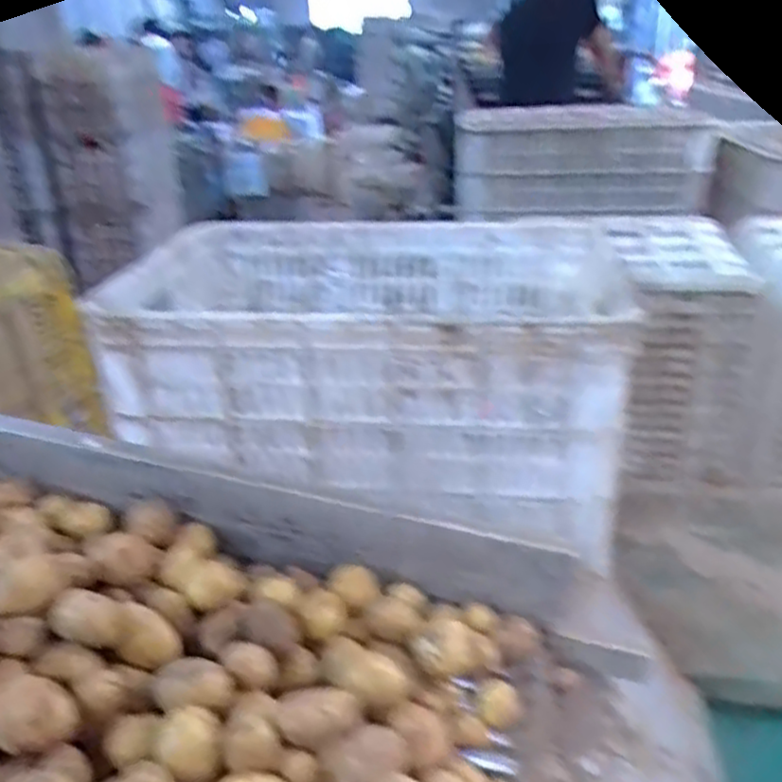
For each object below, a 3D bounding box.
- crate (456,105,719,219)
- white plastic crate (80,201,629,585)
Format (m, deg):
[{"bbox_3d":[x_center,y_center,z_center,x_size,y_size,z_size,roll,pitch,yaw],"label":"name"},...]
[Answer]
[{"bbox_3d":[0.425,-0.540,1.750,0.520,0.200,0.379,1,24,8],"label":"crate"},{"bbox_3d":[-0.013,-0.036,0.885,0.533,0.258,0.401,3,24,13],"label":"white plastic crate"}]

